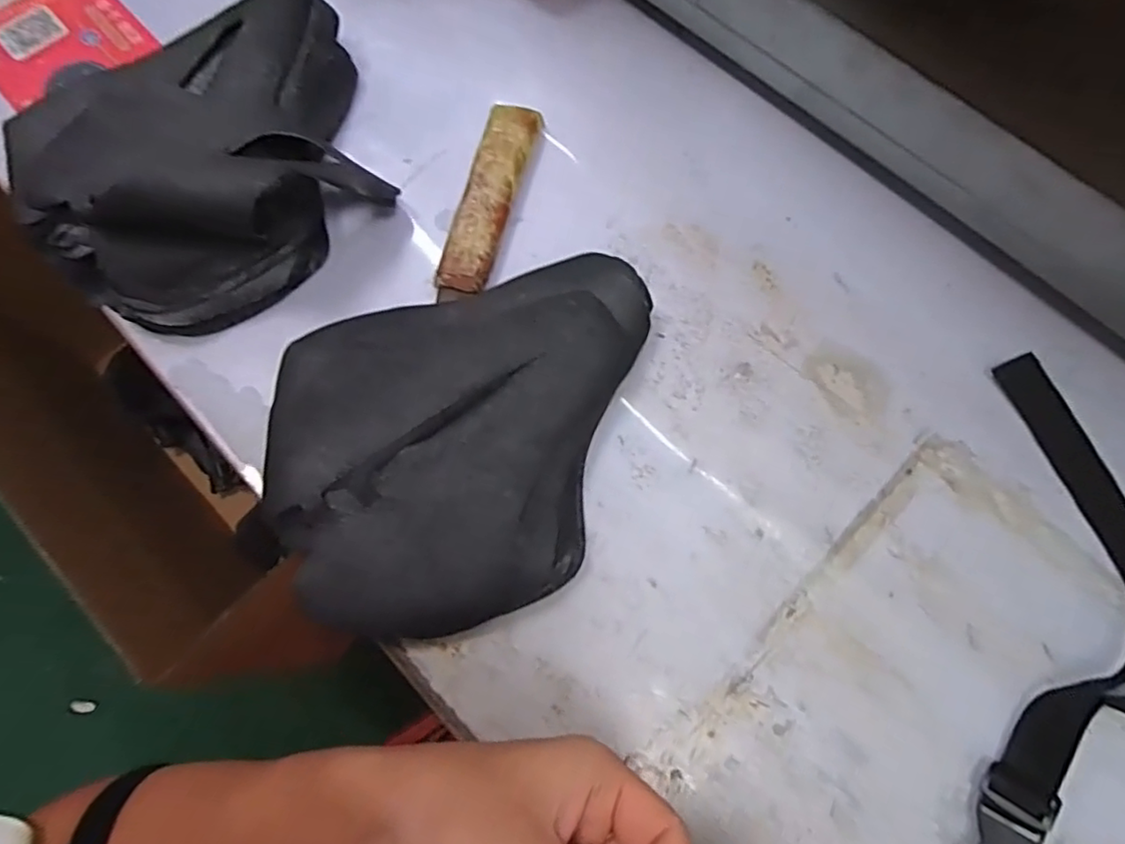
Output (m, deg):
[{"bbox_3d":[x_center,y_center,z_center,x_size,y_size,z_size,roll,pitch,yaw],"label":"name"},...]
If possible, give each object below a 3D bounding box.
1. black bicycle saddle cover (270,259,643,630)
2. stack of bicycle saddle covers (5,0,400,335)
[{"bbox_3d":[-0.052,0.011,0.382,0.243,0.042,0.207,-14,73,-4],"label":"black bicycle saddle cover"},{"bbox_3d":[-0.239,-0.185,0.422,0.236,0.085,0.202,-29,74,-8],"label":"stack of bicycle saddle covers"}]

